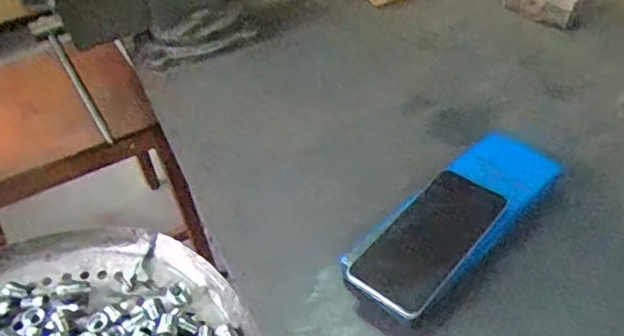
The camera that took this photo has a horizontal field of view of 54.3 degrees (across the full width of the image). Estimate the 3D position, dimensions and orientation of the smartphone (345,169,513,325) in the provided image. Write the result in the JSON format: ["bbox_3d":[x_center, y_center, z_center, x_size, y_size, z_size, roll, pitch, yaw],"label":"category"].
[{"bbox_3d":[0.108,0.066,0.563,0.074,0.013,0.158,37,60,18],"label":"smartphone"}]

